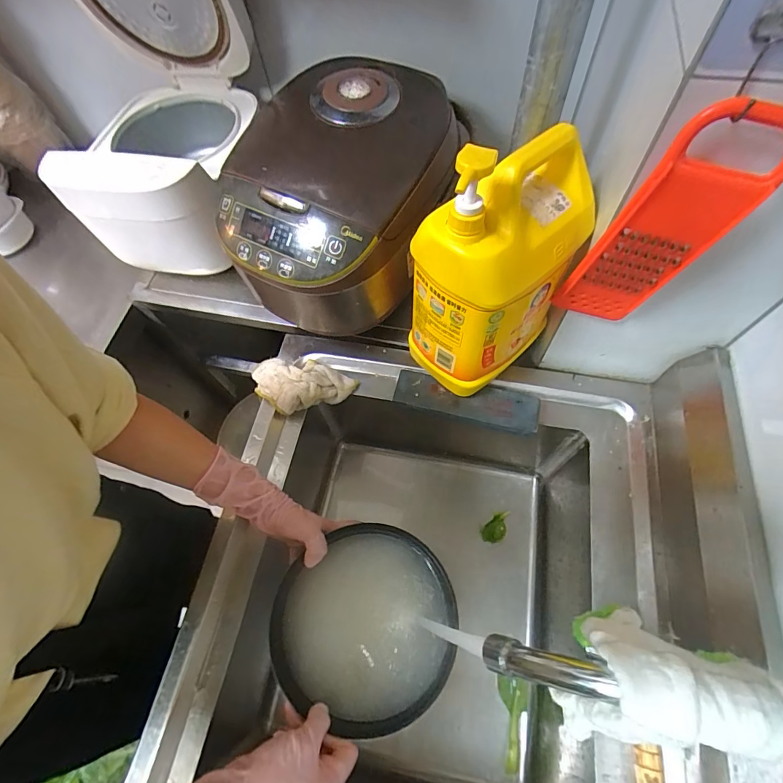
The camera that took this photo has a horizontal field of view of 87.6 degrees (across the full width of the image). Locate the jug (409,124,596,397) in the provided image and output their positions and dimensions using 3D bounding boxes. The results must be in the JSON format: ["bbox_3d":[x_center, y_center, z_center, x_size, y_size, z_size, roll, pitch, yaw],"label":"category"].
[{"bbox_3d":[0.121,-0.146,0.466,0.190,0.272,0.127,-42,68,-16],"label":"jug"}]

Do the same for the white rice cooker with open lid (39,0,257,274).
[{"bbox_3d":[-0.351,-0.407,0.568,0.246,0.339,0.336,2,64,4],"label":"white rice cooker with open lid"}]

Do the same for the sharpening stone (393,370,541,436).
[{"bbox_3d":[0.106,0.016,0.586,0.201,0.031,0.057,12,65,9],"label":"sharpening stone"}]

